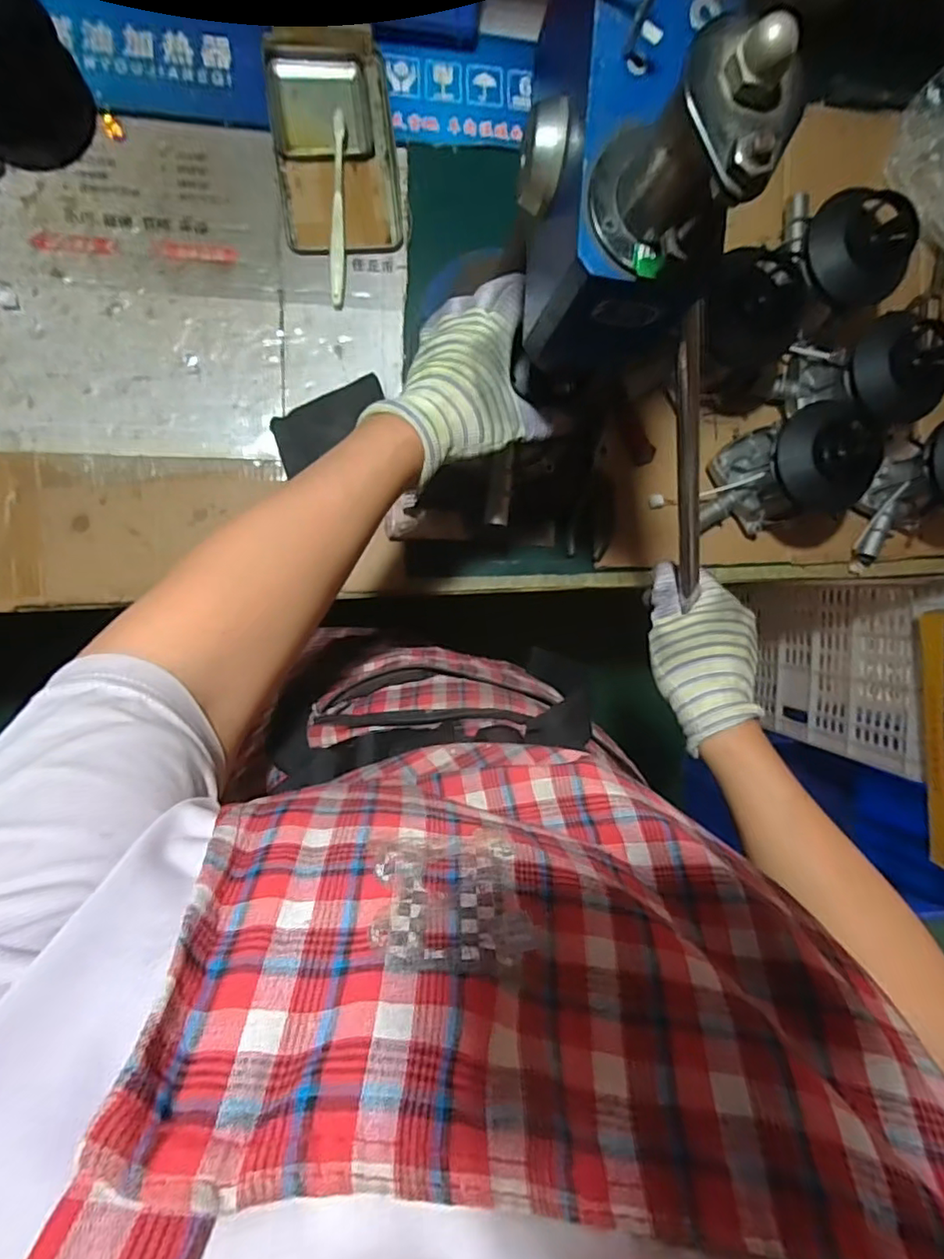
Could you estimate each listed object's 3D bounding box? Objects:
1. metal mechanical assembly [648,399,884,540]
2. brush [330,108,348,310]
[{"bbox_3d":[0.327,-0.164,0.605,0.141,0.125,0.108,-19,97,-7],"label":"metal mechanical assembly"},{"bbox_3d":[-0.133,-0.418,0.570,0.014,0.020,0.175,1,94,-9],"label":"brush"}]

